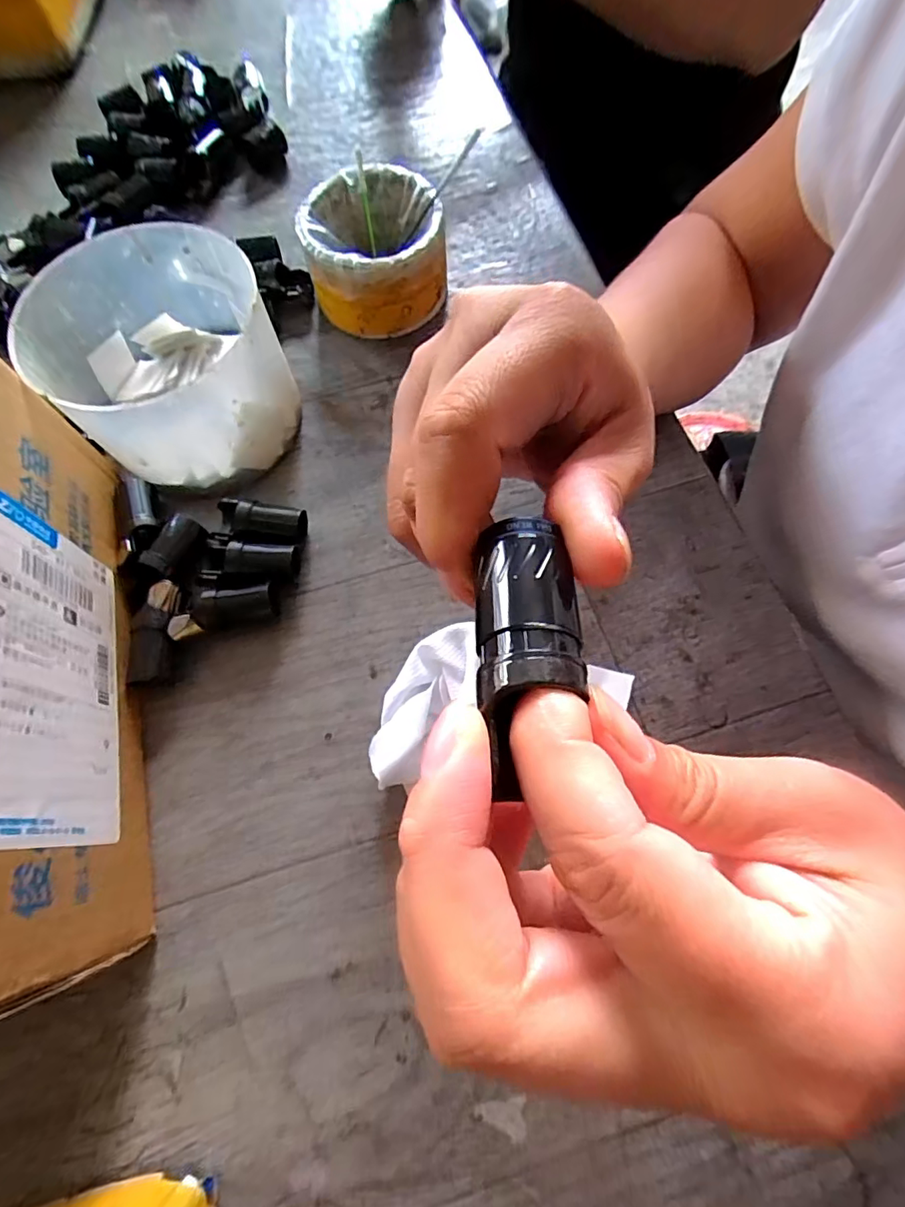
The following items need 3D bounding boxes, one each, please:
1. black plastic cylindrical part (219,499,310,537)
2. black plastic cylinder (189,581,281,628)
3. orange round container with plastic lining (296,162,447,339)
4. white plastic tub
[{"bbox_3d":[-0.103,-0.043,0.283,0.050,0.020,0.018,9,70,4],"label":"black plastic cylindrical part"},{"bbox_3d":[-0.113,0.001,0.269,0.043,0.020,0.024,-11,70,-4],"label":"black plastic cylinder"},{"bbox_3d":[-0.047,-0.219,0.329,0.085,0.049,0.086,0,70,0],"label":"orange round container with plastic lining"},{"bbox_3d":[-0.148,-0.129,0.285,0.113,0.076,0.109,0,70,0],"label":"white plastic tub"}]

